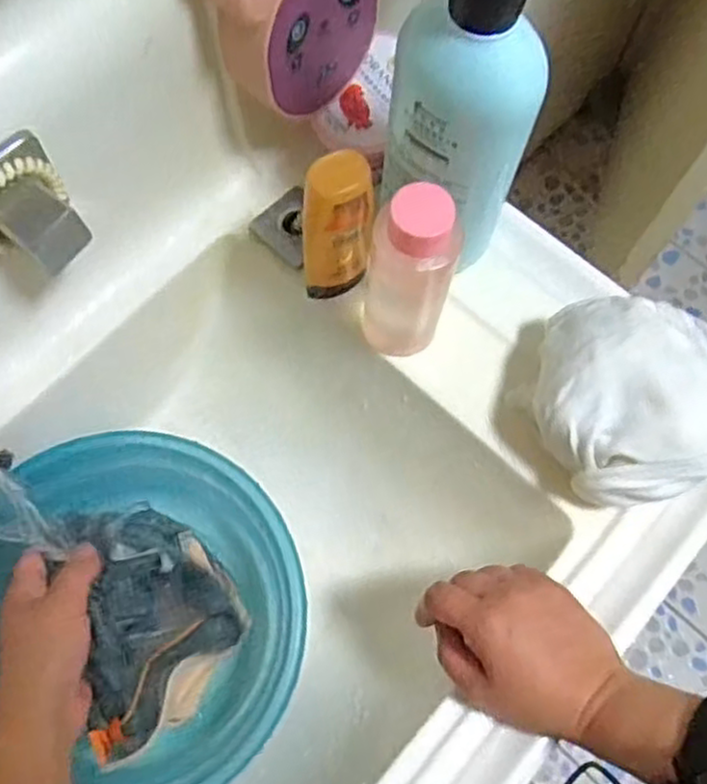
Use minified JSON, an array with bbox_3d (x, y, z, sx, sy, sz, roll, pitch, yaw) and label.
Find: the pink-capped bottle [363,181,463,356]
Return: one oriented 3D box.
[{"bbox_3d":[0.034,-0.070,0.465,0.054,0.145,0.039,14,70,4],"label":"pink-capped bottle"}]

